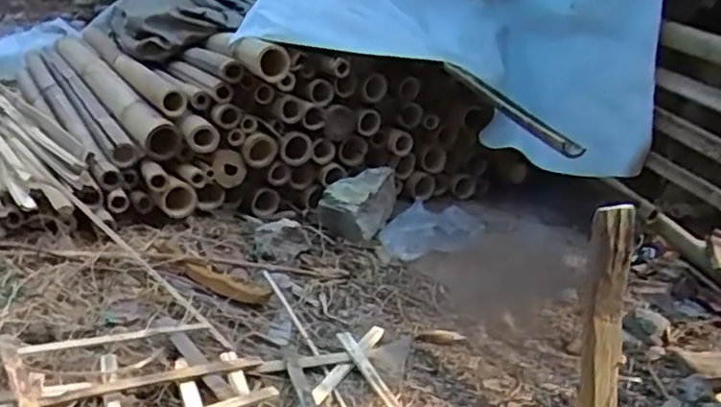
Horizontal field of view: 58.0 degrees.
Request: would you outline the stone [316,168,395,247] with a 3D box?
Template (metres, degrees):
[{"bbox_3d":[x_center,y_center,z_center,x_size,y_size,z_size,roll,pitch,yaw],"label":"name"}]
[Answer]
[{"bbox_3d":[-0.008,-0.006,1.399,0.136,0.097,0.183,9,19,10],"label":"stone"}]

